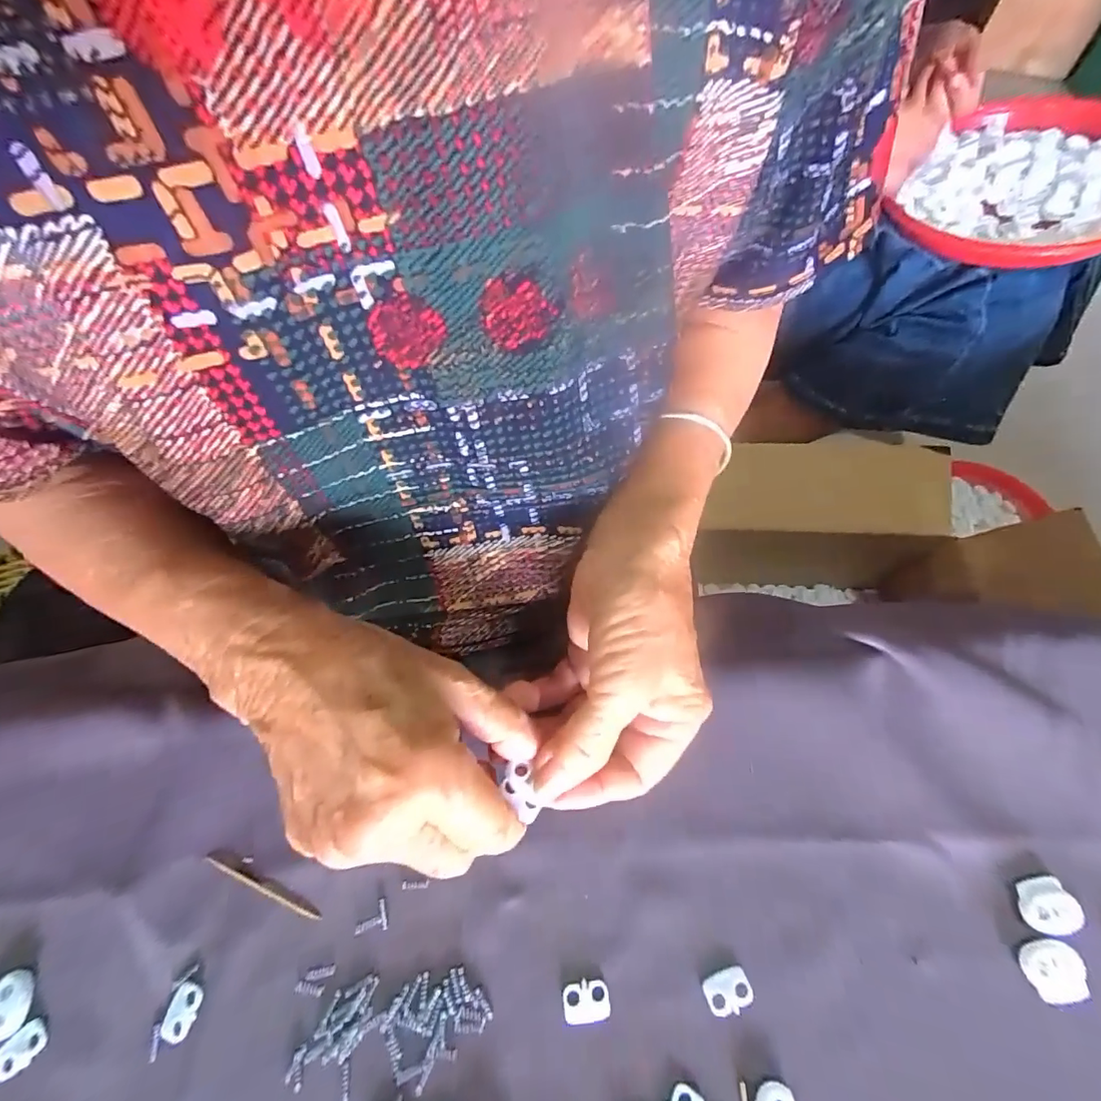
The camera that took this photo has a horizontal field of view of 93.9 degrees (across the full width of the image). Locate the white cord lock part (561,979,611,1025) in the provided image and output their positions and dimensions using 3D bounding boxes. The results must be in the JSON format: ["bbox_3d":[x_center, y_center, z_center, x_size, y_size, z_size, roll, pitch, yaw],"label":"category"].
[{"bbox_3d":[0.014,0.182,0.207,0.019,0.004,0.013,-9,63,0],"label":"white cord lock part"}]

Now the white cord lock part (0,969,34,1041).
[{"bbox_3d":[-0.224,0.187,0.210,0.018,0.005,0.021,-16,64,-4],"label":"white cord lock part"}]

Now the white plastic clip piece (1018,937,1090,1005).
[{"bbox_3d":[0.200,0.166,0.203,0.022,0.005,0.020,-7,63,1],"label":"white plastic clip piece"}]

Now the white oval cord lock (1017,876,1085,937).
[{"bbox_3d":[0.206,0.147,0.213,0.022,0.005,0.020,-7,63,1],"label":"white oval cord lock"}]

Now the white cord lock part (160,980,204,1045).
[{"bbox_3d":[-0.151,0.188,0.209,0.012,0.004,0.019,9,65,9],"label":"white cord lock part"}]

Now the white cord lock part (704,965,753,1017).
[{"bbox_3d":[0.071,0.177,0.205,0.018,0.004,0.014,-16,64,-4],"label":"white cord lock part"}]

